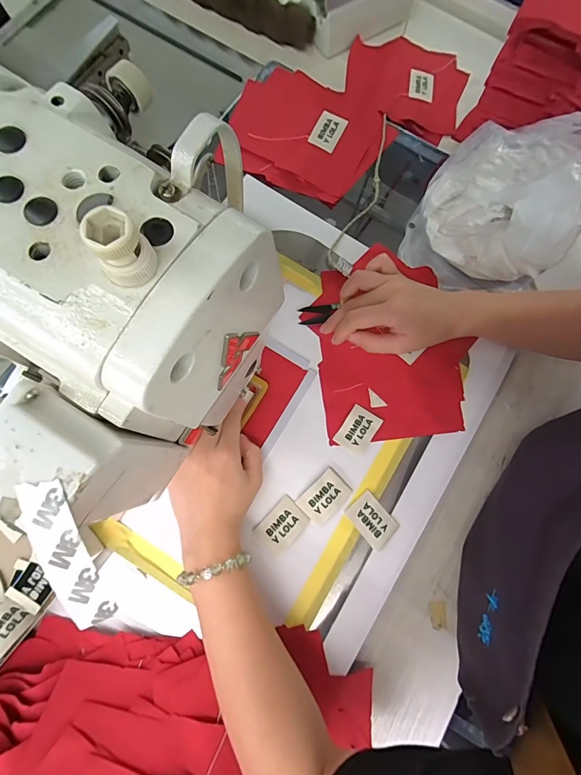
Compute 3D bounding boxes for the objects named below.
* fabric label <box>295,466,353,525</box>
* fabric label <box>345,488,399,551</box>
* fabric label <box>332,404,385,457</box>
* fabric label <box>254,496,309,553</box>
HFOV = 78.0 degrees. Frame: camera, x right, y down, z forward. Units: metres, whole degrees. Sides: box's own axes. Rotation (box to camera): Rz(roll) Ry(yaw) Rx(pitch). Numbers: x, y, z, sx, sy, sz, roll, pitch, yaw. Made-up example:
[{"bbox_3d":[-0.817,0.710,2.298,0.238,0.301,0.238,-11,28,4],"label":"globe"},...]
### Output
[{"bbox_3d":[0.035,0.111,0.367,0.050,0.007,0.034,-42,82,-11],"label":"fabric label"},{"bbox_3d":[0.084,0.135,0.365,0.035,0.004,0.049,-41,81,-14],"label":"fabric label"},{"bbox_3d":[0.073,0.045,0.384,0.035,0.004,0.046,33,83,5],"label":"fabric label"},{"bbox_3d":[-0.007,0.138,0.361,0.037,0.004,0.046,43,79,7],"label":"fabric label"}]

